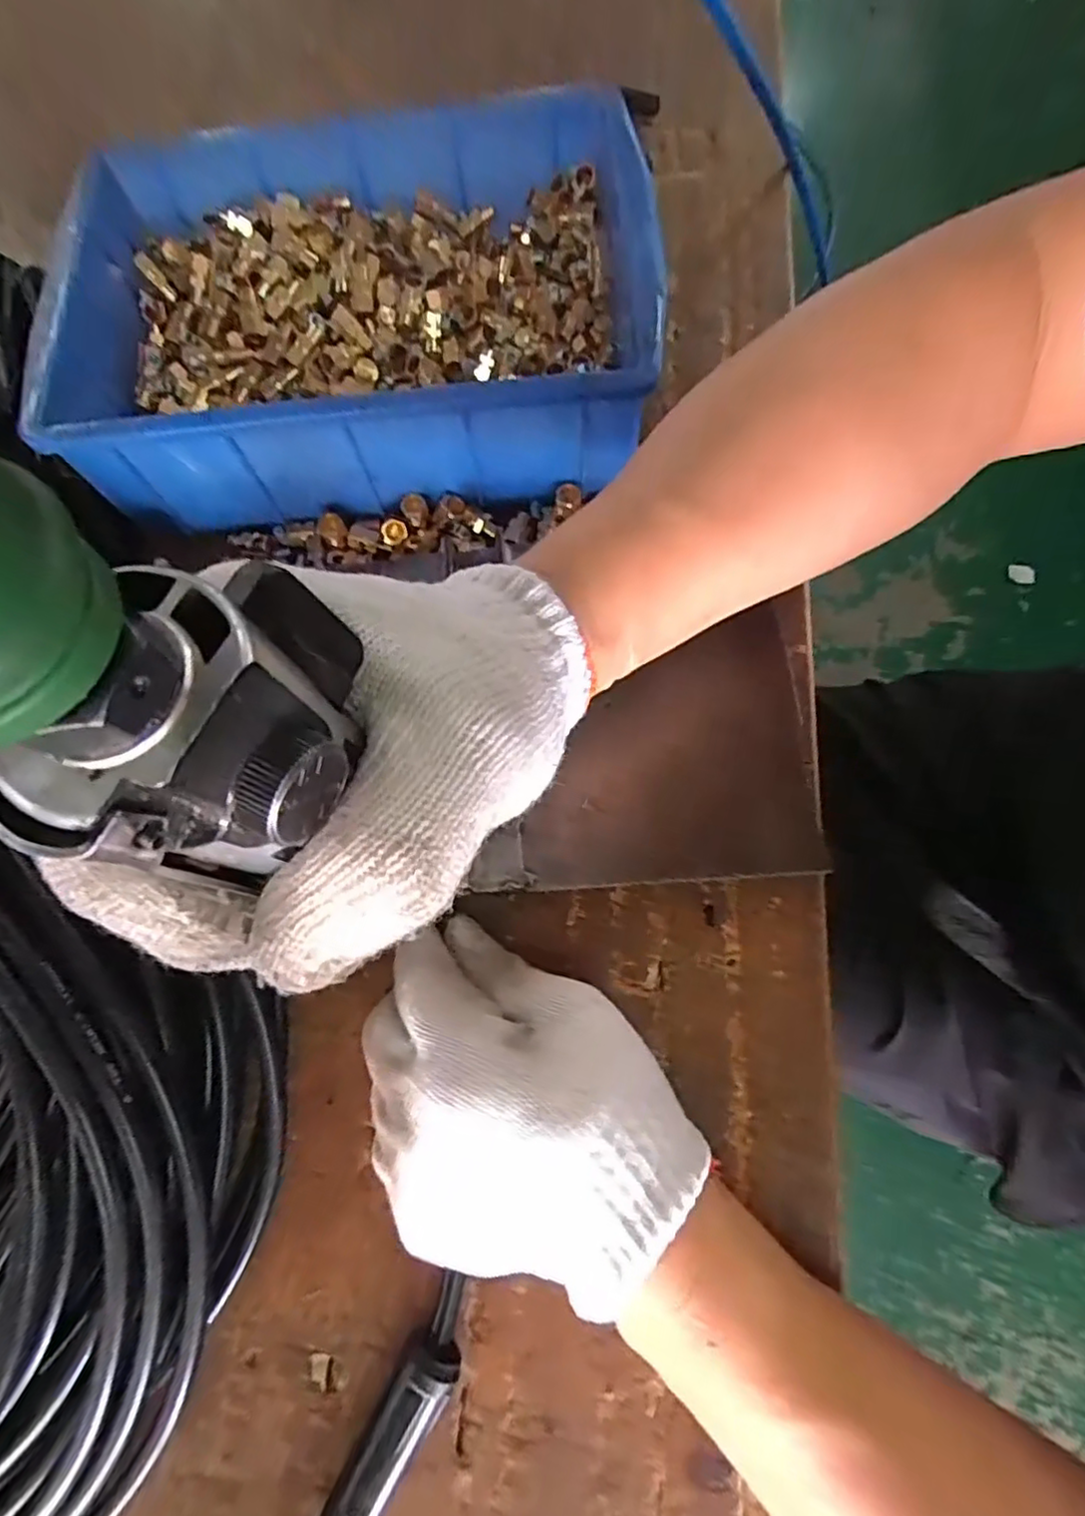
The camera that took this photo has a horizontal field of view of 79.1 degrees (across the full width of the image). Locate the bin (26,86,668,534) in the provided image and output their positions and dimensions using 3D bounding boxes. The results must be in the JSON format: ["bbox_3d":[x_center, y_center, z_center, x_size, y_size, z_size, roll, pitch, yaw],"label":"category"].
[{"bbox_3d":[-0.094,-0.234,0.354,0.288,0.089,0.202,-1,71,1],"label":"bin"}]

